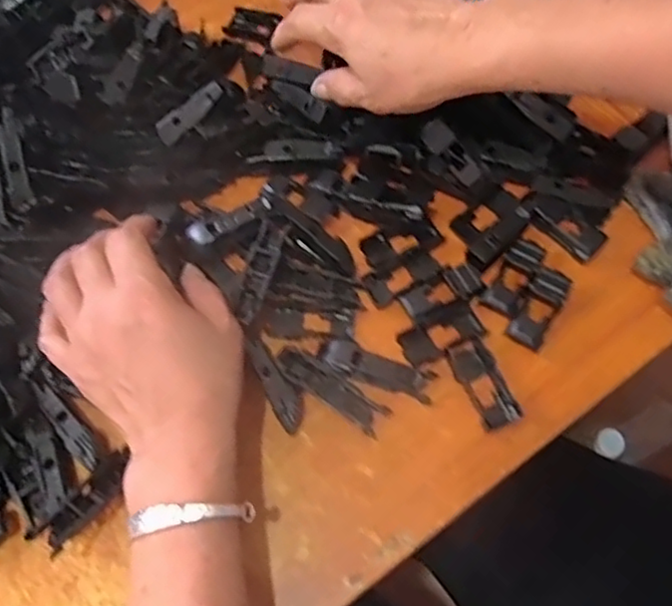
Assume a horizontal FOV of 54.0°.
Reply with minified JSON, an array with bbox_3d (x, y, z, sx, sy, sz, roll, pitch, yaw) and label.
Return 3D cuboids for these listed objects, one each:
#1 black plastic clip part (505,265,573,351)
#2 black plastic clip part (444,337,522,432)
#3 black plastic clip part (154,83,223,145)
[{"bbox_3d":[0.125,0.003,0.405,0.022,0.012,0.051,27,69,13],"label":"black plastic clip part"},{"bbox_3d":[0.087,0.048,0.391,0.024,0.005,0.055,-20,67,-8],"label":"black plastic clip part"},{"bbox_3d":[-0.097,-0.126,0.437,0.053,0.004,0.016,-33,99,12],"label":"black plastic clip part"}]

